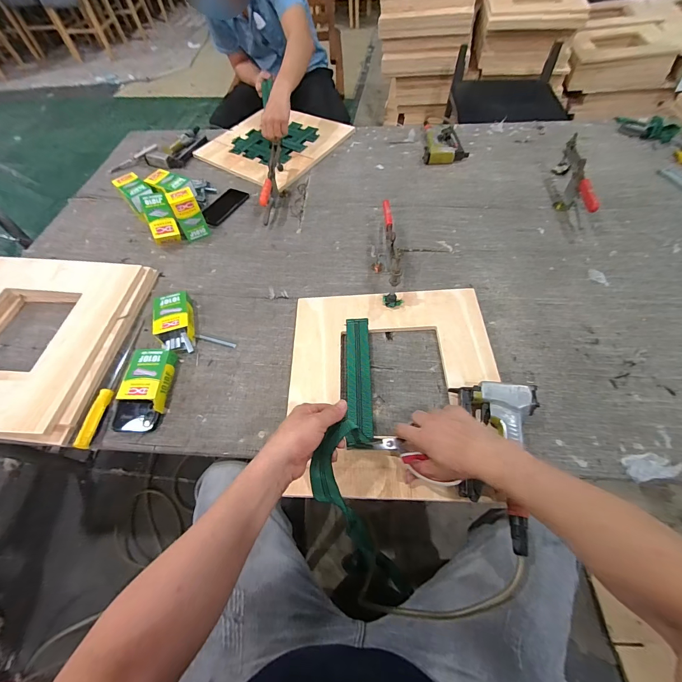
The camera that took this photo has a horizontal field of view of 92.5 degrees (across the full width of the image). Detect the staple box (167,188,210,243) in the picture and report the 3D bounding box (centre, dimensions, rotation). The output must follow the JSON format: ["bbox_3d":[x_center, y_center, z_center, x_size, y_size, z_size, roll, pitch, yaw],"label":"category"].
[{"bbox_3d":[-0.407,-0.337,0.877,0.067,0.122,0.053,-25,59,-13],"label":"staple box"}]

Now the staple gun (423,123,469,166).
[{"bbox_3d":[0.353,-0.677,1.102,0.147,0.044,0.233,6,57,8],"label":"staple gun"}]

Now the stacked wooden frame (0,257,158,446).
[{"bbox_3d":[-0.691,-0.005,0.714,0.424,0.060,0.422,1,57,4],"label":"stacked wooden frame"}]

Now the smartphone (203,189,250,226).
[{"bbox_3d":[-0.354,-0.411,0.990,0.075,0.014,0.170,21,61,17],"label":"smartphone"}]

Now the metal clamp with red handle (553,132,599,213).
[{"bbox_3d":[0.629,-0.429,0.887,0.046,0.097,0.298,9,58,10],"label":"metal clamp with red handle"}]

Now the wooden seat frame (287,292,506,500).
[{"bbox_3d":[0.098,0.073,0.629,0.392,0.015,0.426,-1,57,3],"label":"wooden seat frame"}]

